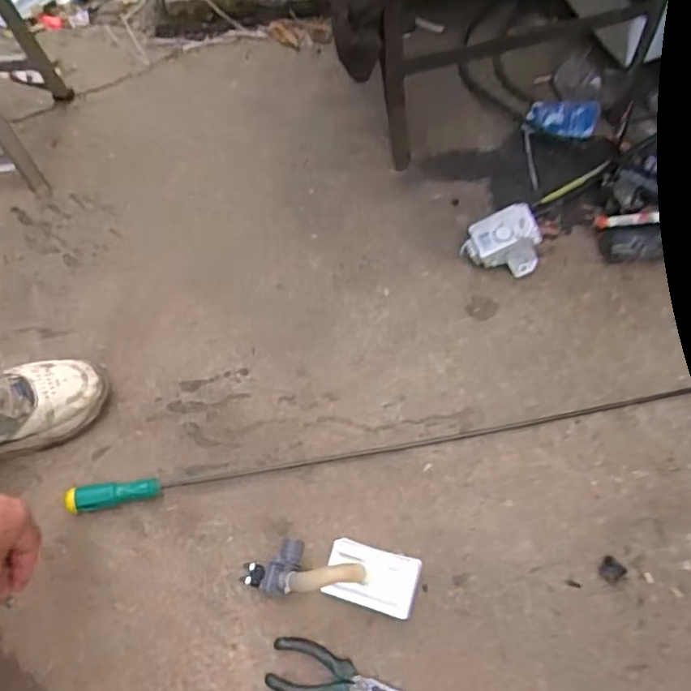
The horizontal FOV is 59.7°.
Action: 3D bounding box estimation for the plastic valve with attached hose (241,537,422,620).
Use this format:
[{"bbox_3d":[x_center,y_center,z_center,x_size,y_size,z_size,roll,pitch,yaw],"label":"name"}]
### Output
[{"bbox_3d":[-0.016,0.249,0.666,0.190,0.079,0.068,10,63,1],"label":"plastic valve with attached hose"}]

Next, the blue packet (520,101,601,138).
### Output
[{"bbox_3d":[0.341,-0.360,0.952,0.110,0.021,0.067,10,66,5],"label":"blue packet"}]

